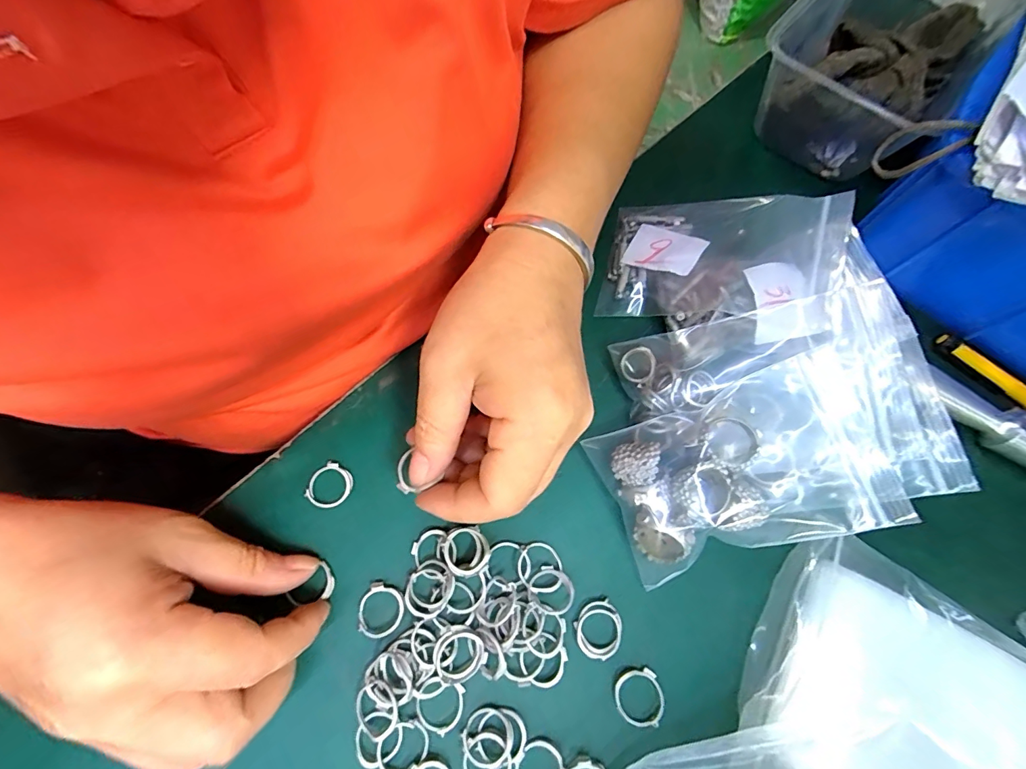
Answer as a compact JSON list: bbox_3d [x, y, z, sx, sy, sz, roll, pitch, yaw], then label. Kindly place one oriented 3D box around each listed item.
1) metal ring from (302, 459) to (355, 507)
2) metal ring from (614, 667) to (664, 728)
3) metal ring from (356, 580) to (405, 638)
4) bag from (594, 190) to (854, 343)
[{"bbox_3d":[-0.093,0.051,0.220,0.021,0.004,0.022,1,71,-2],"label":"metal ring"},{"bbox_3d":[0.057,0.141,0.195,0.021,0.004,0.022,1,71,-2],"label":"metal ring"},{"bbox_3d":[-0.062,0.106,0.204,0.022,0.005,0.022,1,71,-2],"label":"metal ring"},{"bbox_3d":[0.110,-0.070,0.243,0.115,0.016,0.080,12,73,29],"label":"bag"}]

